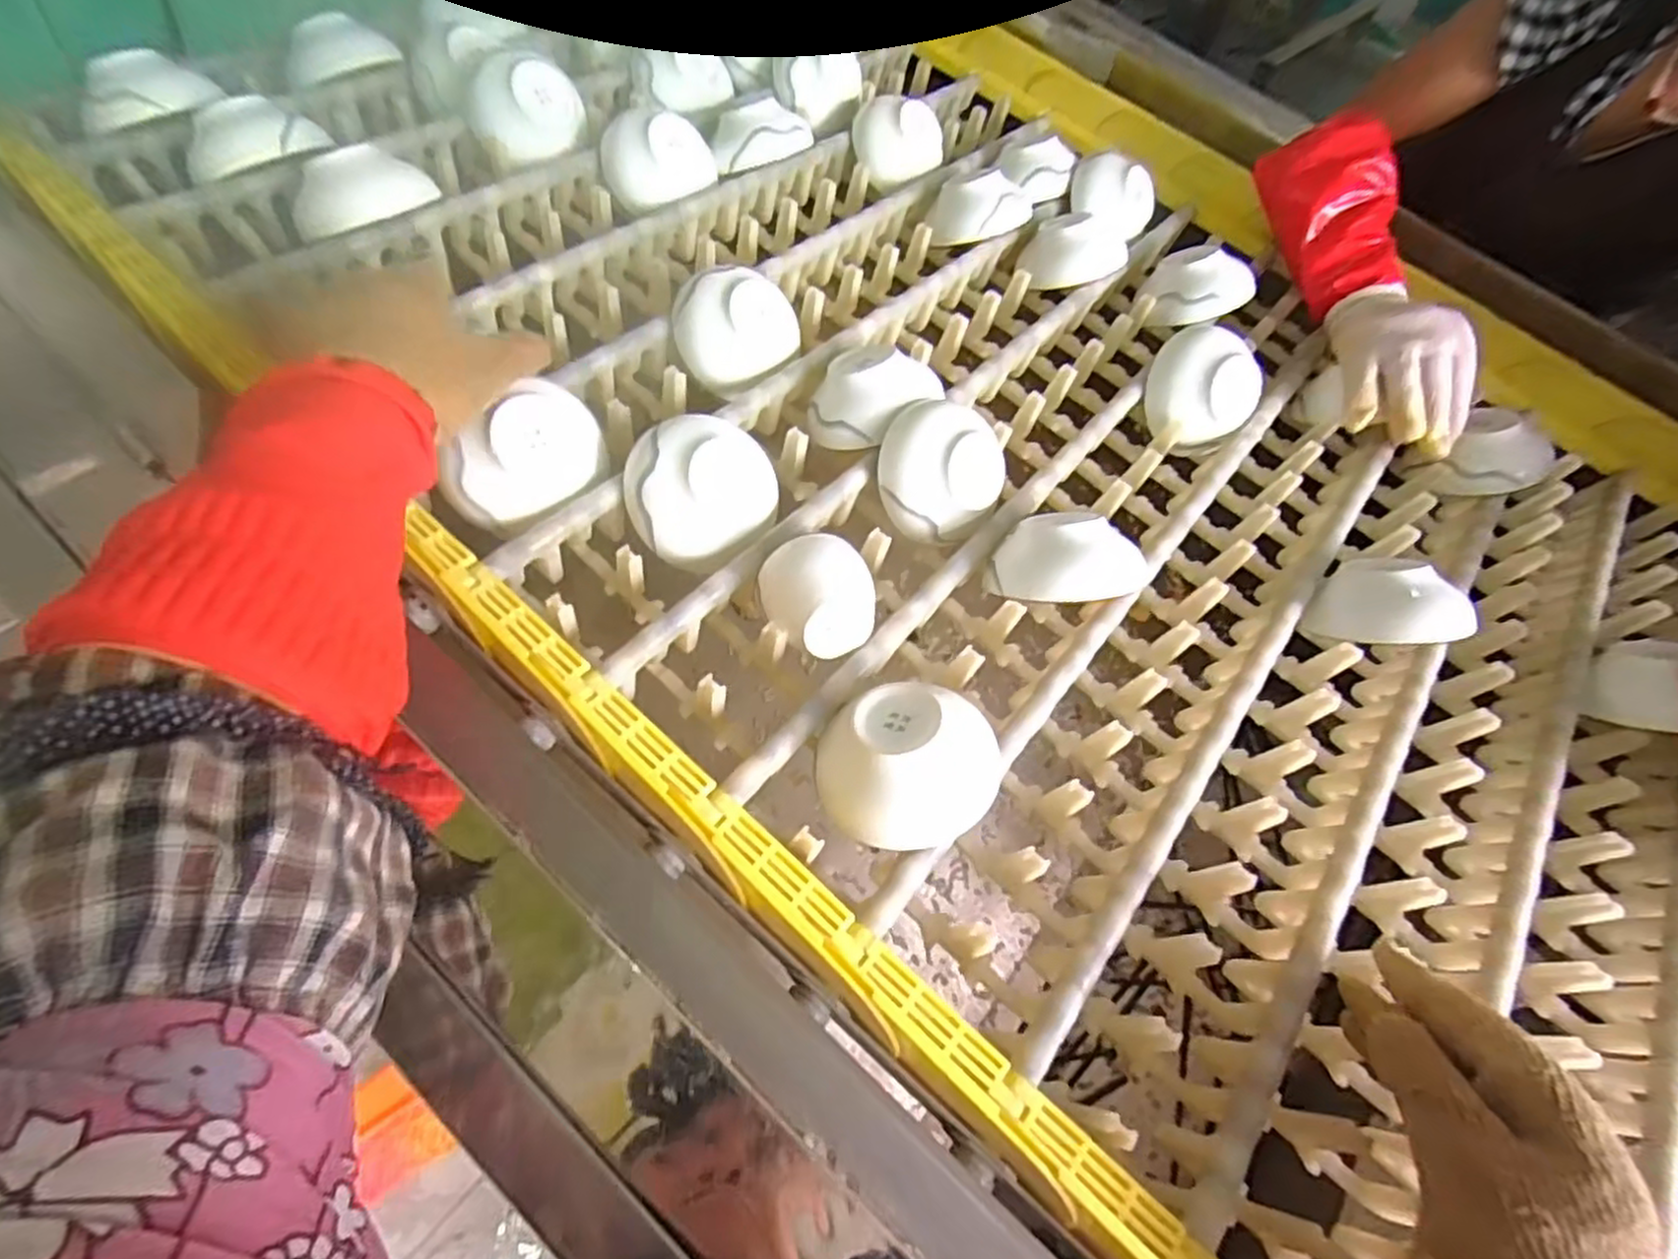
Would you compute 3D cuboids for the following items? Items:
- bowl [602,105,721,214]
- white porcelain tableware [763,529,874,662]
[{"bbox_3d":[-0.165,-0.435,0.676,0.101,0.061,0.101,2,60,-3],"label":"bowl"},{"bbox_3d":[-0.010,-0.024,0.463,0.070,0.032,0.075,2,60,-3],"label":"white porcelain tableware"}]

